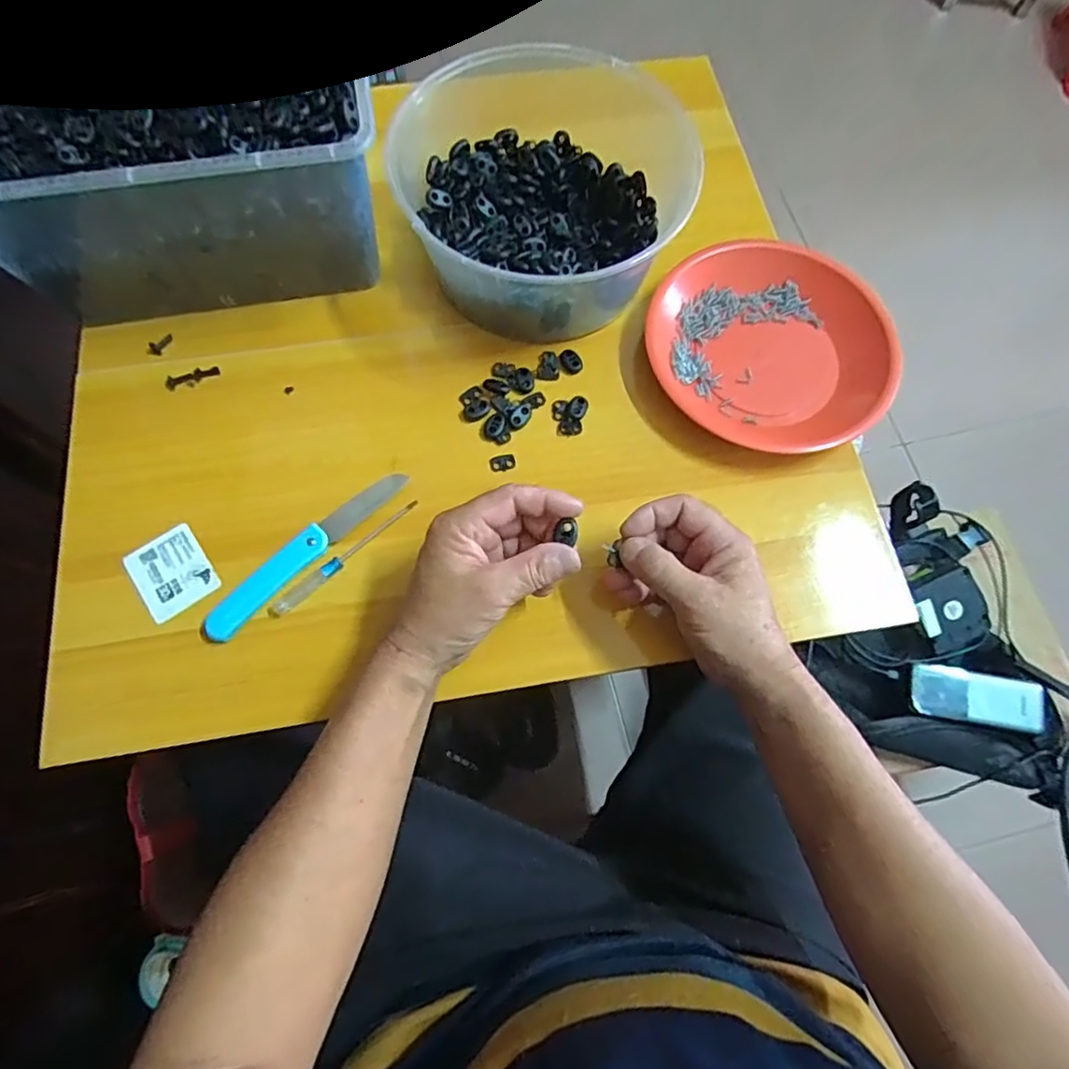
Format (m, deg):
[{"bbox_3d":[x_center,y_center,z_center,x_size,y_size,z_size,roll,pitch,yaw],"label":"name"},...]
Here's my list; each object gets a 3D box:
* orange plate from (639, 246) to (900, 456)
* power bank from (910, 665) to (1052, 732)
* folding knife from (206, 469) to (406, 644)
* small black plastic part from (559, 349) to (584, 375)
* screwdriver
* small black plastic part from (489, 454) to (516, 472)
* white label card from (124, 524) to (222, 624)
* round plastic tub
[{"bbox_3d":[0.187,-0.152,0.488,0.192,0.030,0.169,11,70,2],"label":"orange plate"},{"bbox_3d":[0.463,0.171,0.637,0.126,0.020,0.051,10,70,1],"label":"power bank"},{"bbox_3d":[-0.162,0.008,0.432,0.028,0.007,0.165,42,74,12],"label":"folding knife"},{"bbox_3d":[0.030,-0.140,0.494,0.016,0.004,0.023,-27,73,-11],"label":"small black plastic part"},{"bbox_3d":[-0.134,0.016,0.435,0.124,0.006,0.012,-40,76,-14],"label":"screwdriver"},{"bbox_3d":[-0.024,-0.055,0.463,0.019,0.004,0.013,-16,72,-7],"label":"small black plastic part"},{"bbox_3d":[-0.257,0.027,0.433,0.049,0.004,0.060,-35,75,-13],"label":"white label card"},{"bbox_3d":[0.004,-0.259,0.483,0.201,0.101,0.202,1,70,-2],"label":"round plastic tub"}]

